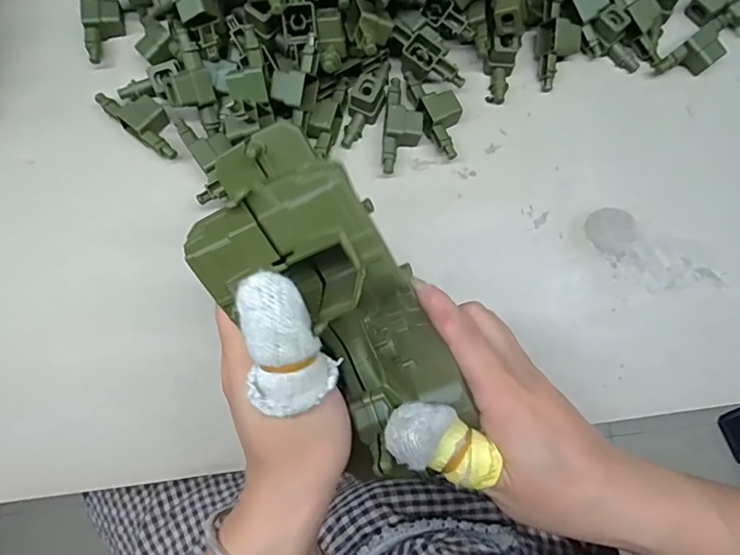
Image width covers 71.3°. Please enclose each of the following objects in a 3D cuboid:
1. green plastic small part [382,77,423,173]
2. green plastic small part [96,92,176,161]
[{"bbox_3d":[0.023,-0.101,0.348,0.025,0.018,0.066,5,79,0],"label":"green plastic small part"},{"bbox_3d":[-0.151,-0.106,0.344,0.067,0.018,0.027,43,81,7],"label":"green plastic small part"}]

